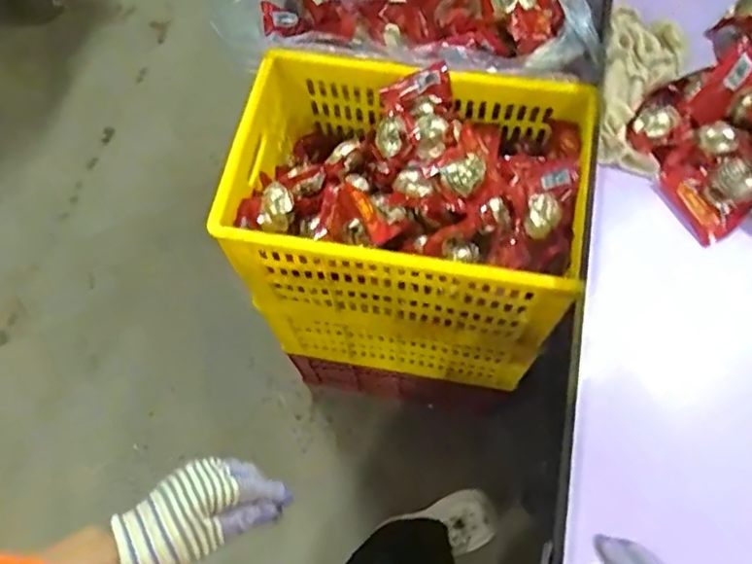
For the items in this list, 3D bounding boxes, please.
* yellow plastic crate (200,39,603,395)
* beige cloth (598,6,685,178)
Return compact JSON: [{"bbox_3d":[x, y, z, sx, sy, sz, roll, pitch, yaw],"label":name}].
[{"bbox_3d":[0.050,-0.069,0.959,0.440,0.455,0.294,9,67,6],"label":"yellow plastic crate"},{"bbox_3d":[0.320,-0.247,0.738,0.095,0.050,0.236,17,68,10],"label":"beige cloth"}]

